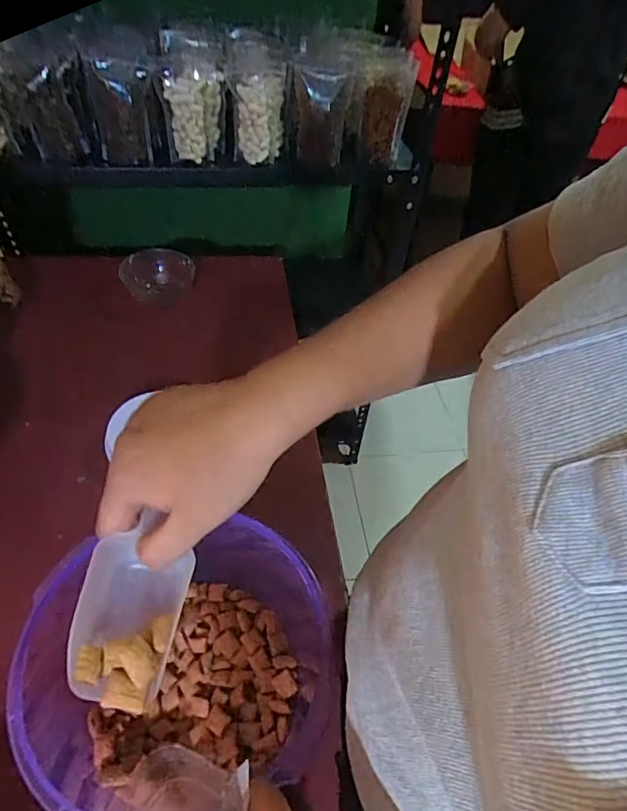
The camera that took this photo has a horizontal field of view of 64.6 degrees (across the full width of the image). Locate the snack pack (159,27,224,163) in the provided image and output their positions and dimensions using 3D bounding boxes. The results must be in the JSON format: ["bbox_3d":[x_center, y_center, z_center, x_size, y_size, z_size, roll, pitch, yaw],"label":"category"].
[{"bbox_3d":[-0.203,-0.514,0.831,0.102,0.172,0.100,-1,49,-8],"label":"snack pack"}]

